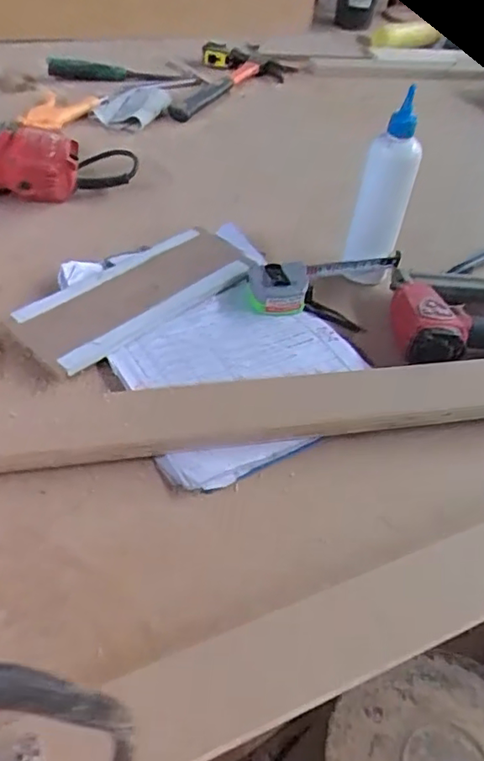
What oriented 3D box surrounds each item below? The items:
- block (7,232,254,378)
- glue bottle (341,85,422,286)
[{"bbox_3d":[-0.104,-0.089,0.604,0.243,0.027,0.100,-32,55,-33],"label":"block"},{"bbox_3d":[0.143,-0.186,0.614,0.056,0.162,0.048,16,45,10],"label":"glue bottle"}]

